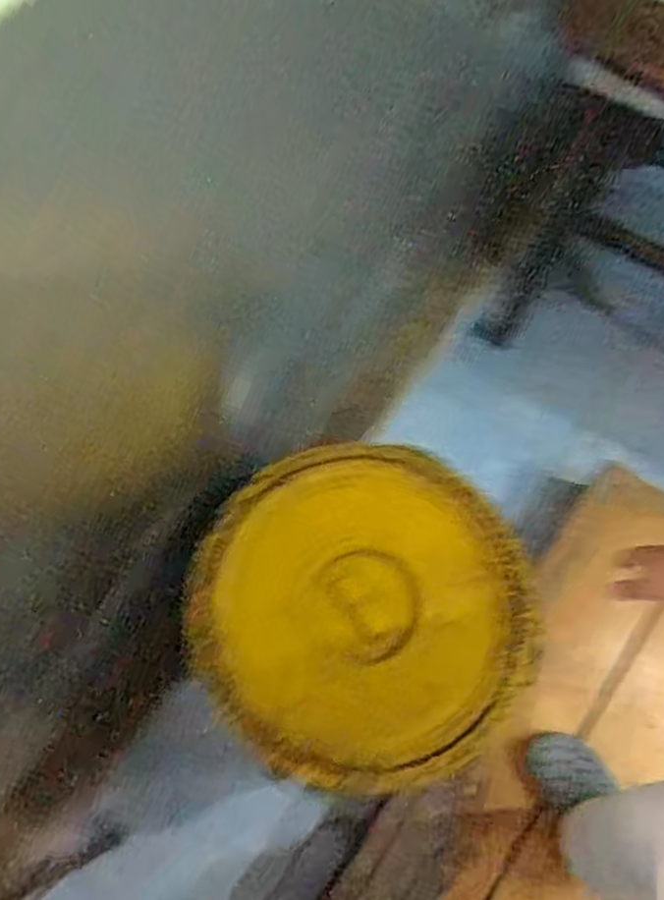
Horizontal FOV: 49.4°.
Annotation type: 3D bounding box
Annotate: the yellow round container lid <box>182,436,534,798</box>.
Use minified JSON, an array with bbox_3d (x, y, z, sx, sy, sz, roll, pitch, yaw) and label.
[{"bbox_3d":[0.042,0.196,0.946,0.434,0.031,0.412,1,67,-1],"label":"yellow round container lid"}]

